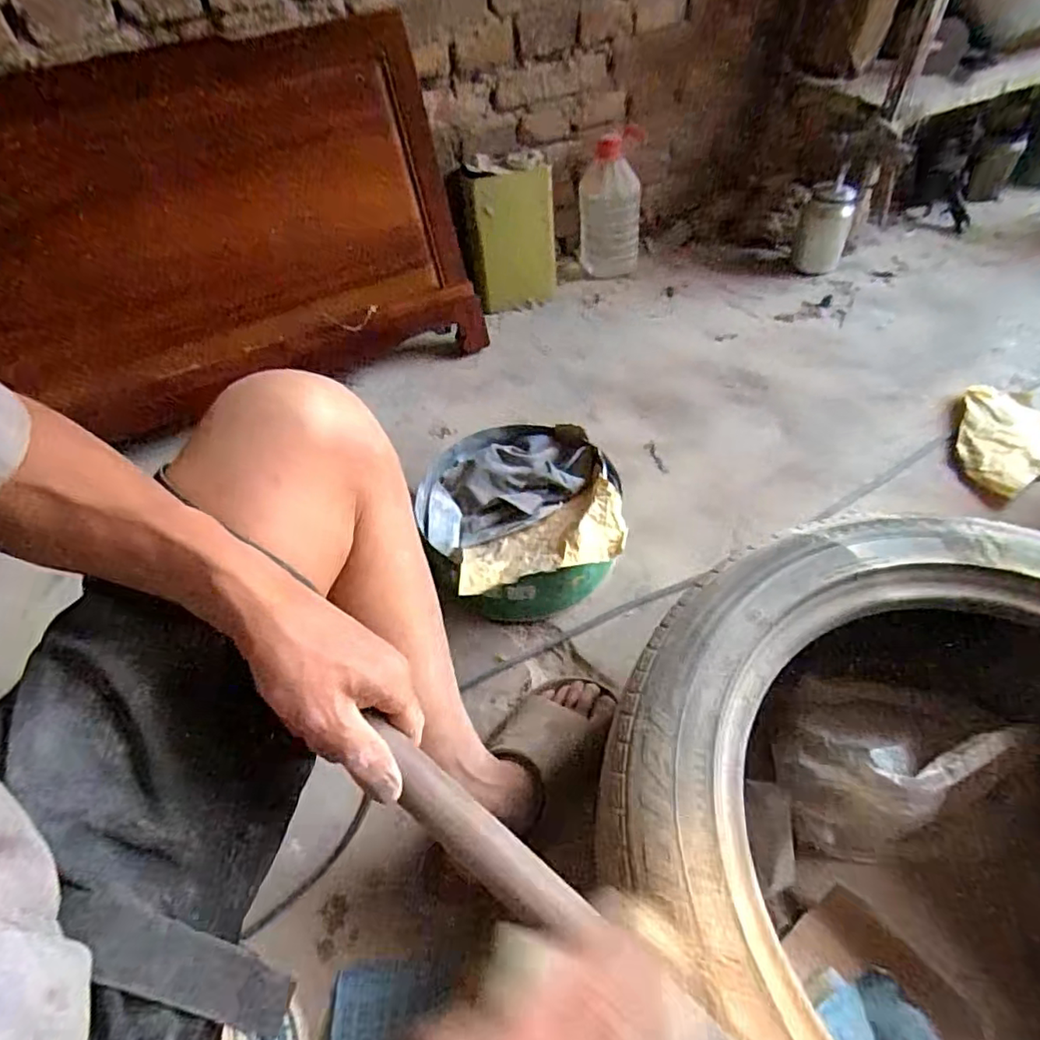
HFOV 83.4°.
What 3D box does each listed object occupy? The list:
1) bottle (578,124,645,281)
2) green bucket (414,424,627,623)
[{"bbox_3d":[0.195,-0.679,1.260,0.133,0.243,0.130,-3,51,4],"label":"bottle"},{"bbox_3d":[0.004,-0.011,0.786,0.243,0.130,0.282,-11,51,-2],"label":"green bucket"}]

